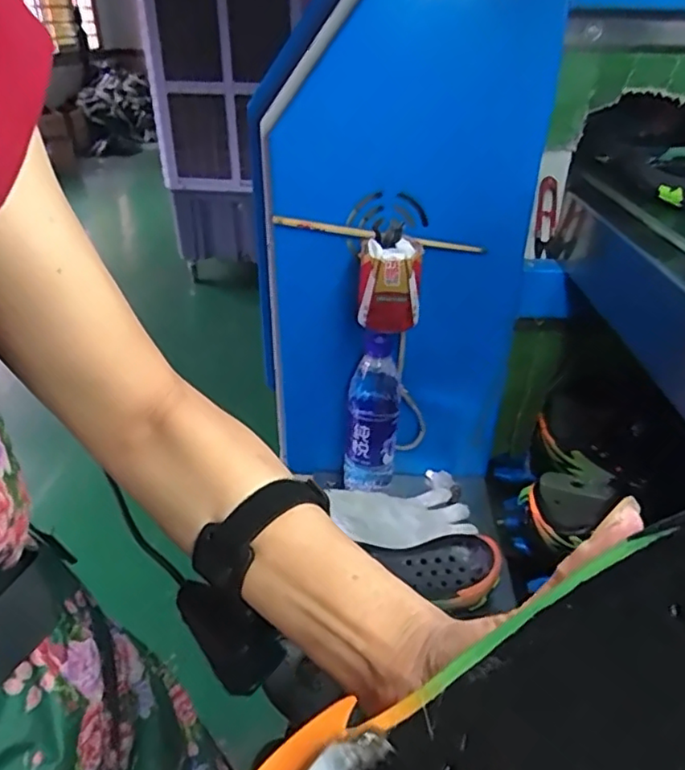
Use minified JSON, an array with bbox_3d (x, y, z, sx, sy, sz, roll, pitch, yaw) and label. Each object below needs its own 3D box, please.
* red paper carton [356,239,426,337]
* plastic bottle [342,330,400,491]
[{"bbox_3d":[0.049,-0.107,0.640,0.065,0.087,0.059,1,31,-2],"label":"red paper carton"},{"bbox_3d":[0.038,0.038,0.734,0.063,0.206,0.055,4,31,3],"label":"plastic bottle"}]

